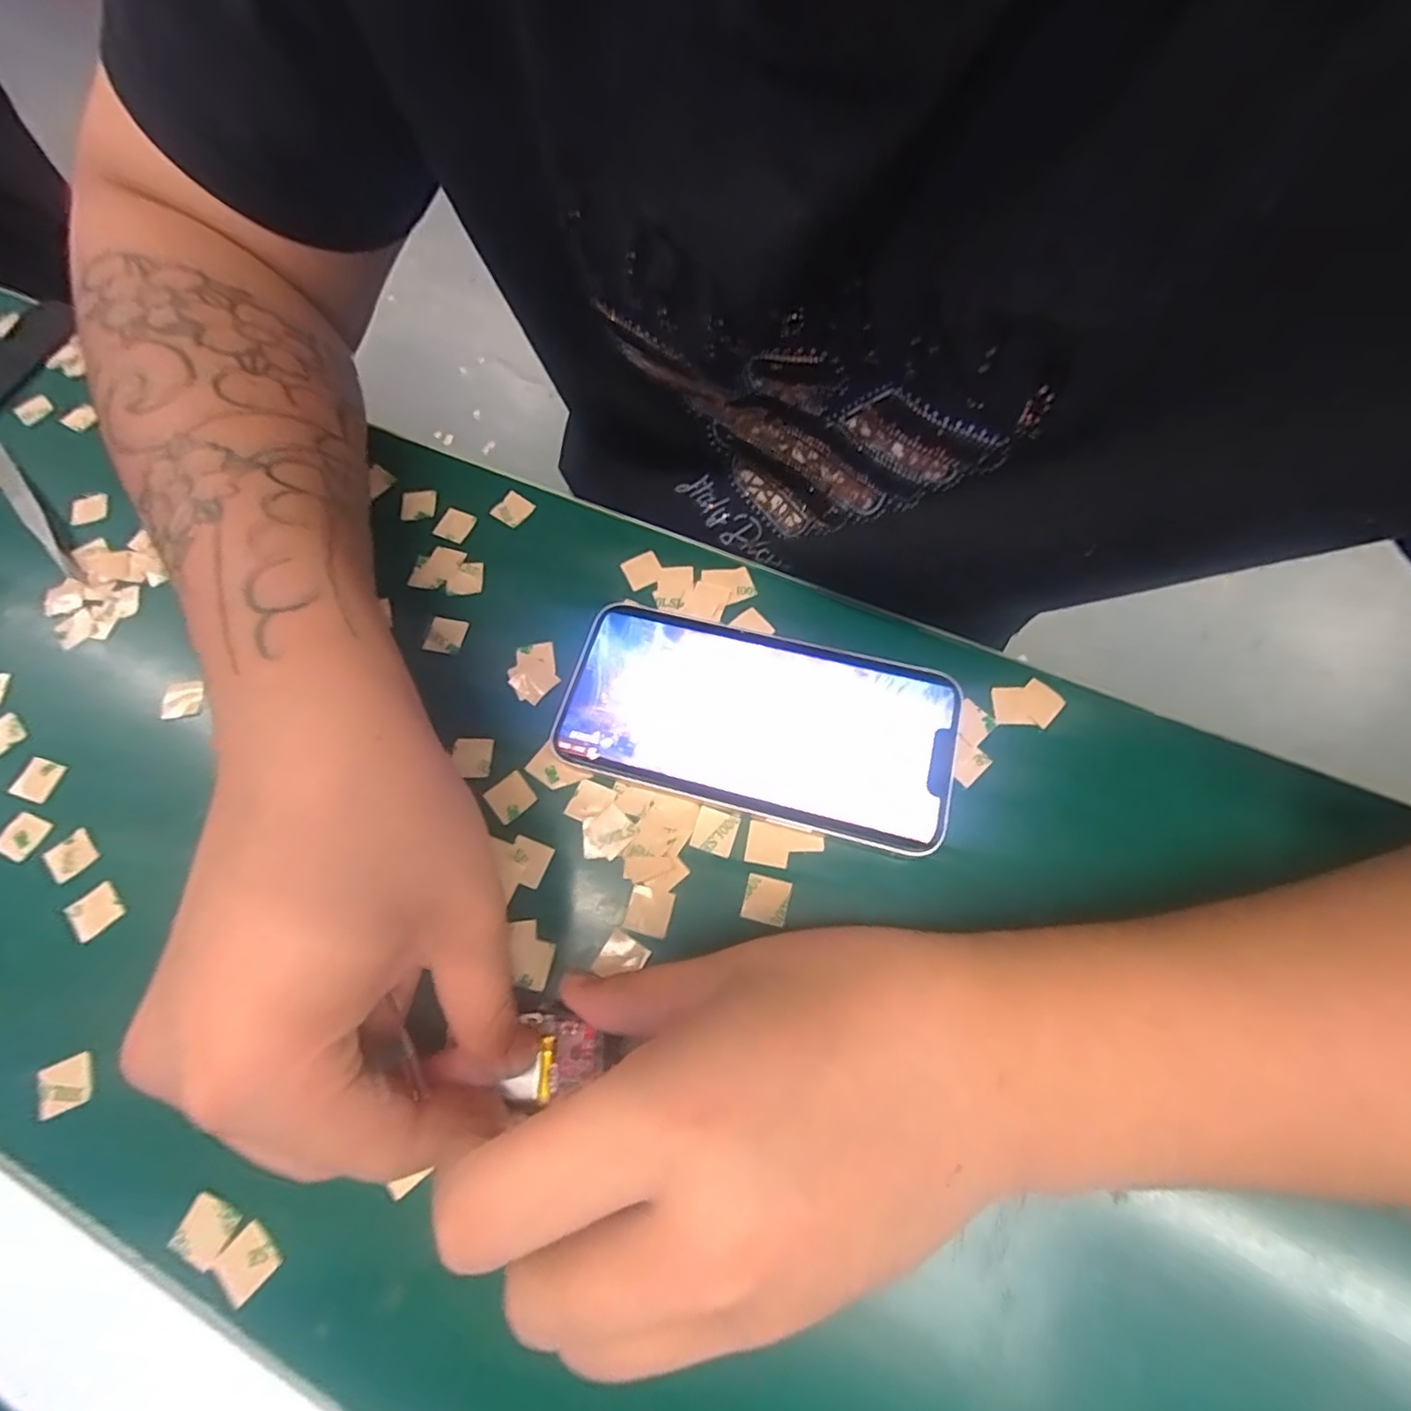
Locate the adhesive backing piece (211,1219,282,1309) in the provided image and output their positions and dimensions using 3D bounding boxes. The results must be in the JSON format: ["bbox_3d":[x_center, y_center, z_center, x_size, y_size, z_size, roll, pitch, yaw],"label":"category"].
[{"bbox_3d":[-0.136,0.164,0.182,0.015,0.004,0.015,38,70,15],"label":"adhesive backing piece"}]

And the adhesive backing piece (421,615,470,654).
[{"bbox_3d":[-0.108,-0.030,0.256,0.016,0.004,0.016,11,70,7],"label":"adhesive backing piece"}]

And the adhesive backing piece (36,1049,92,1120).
[{"bbox_3d":[-0.209,0.123,0.200,0.017,0.004,0.016,-23,69,-6],"label":"adhesive backing piece"}]

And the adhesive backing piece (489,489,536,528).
[{"bbox_3d":[-0.088,-0.089,0.281,0.015,0.004,0.015,33,78,10],"label":"adhesive backing piece"}]

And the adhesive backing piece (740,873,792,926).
[{"bbox_3d":[0.021,0.067,0.214,0.015,0.004,0.015,13,75,7],"label":"adhesive backing piece"}]

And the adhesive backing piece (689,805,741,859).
[{"bbox_3d":[0.003,0.045,0.222,0.015,0.004,0.016,17,71,9],"label":"adhesive backing piece"}]

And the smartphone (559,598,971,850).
[{"bbox_3d":[0.018,0.005,0.234,0.142,0.008,0.070,14,70,8],"label":"smartphone"}]

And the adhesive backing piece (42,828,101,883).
[{"bbox_3d":[-0.237,0.055,0.229,0.016,0.004,0.015,44,64,14],"label":"adhesive backing piece"}]

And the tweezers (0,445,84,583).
[{"bbox_3d":[-0.315,-0.093,0.286,0.011,0.007,0.109,-43,73,-13],"label":"tweezers"}]

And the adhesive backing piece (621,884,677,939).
[{"bbox_3d":[-0.020,0.071,0.214,0.015,0.004,0.015,16,74,3],"label":"adhesive backing piece"}]

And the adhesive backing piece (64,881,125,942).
[{"bbox_3d":[-0.220,0.074,0.221,0.016,0.004,0.015,-41,80,-16],"label":"adhesive backing piece"}]

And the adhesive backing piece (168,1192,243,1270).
[{"bbox_3d":[-0.150,0.158,0.185,0.016,0.004,0.015,22,69,9],"label":"adhesive backing piece"}]

